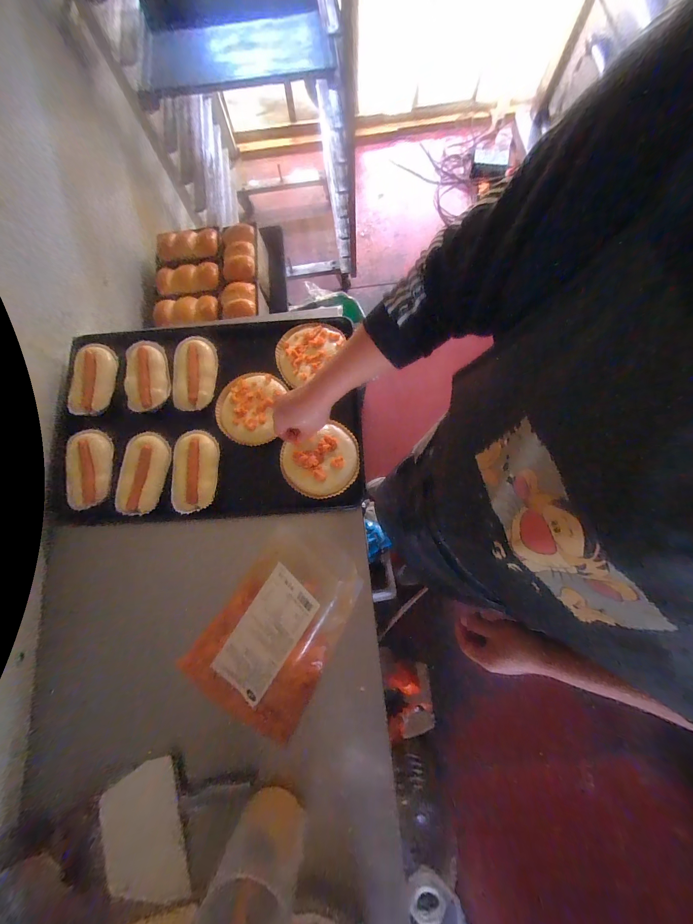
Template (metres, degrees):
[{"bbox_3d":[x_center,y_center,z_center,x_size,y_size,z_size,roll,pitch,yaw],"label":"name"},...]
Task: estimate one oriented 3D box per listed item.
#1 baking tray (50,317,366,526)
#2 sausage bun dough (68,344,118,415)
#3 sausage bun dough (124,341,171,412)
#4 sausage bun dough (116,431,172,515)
[{"bbox_3d":[-0.273,-0.092,0.608,0.594,0.038,0.418,-1,78,1],"label":"baking tray"},{"bbox_3d":[-0.514,-0.170,0.630,0.058,0.037,0.153,0,78,1],"label":"sausage bun dough"},{"bbox_3d":[-0.407,-0.175,0.623,0.088,0.026,0.140,-9,78,-1],"label":"sausage bun dough"},{"bbox_3d":[-0.380,0.019,0.576,0.071,0.031,0.156,1,78,2],"label":"sausage bun dough"}]

